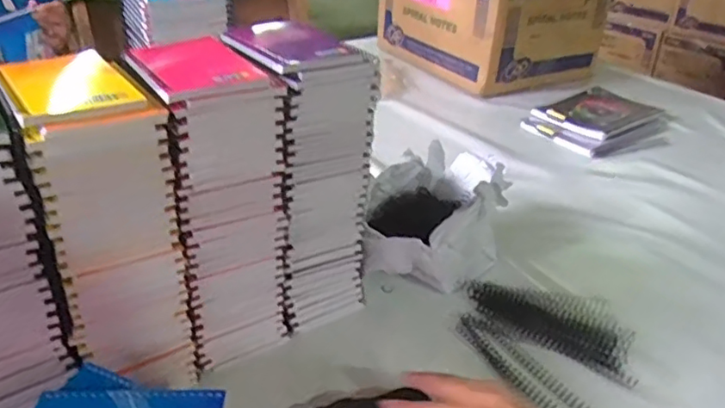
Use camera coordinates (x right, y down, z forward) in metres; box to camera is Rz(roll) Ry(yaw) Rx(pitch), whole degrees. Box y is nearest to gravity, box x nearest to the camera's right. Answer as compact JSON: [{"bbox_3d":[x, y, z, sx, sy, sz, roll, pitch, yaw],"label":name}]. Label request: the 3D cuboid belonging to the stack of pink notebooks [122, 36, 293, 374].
[{"bbox_3d":[-0.133,0.001,0.554,0.100,0.269,0.128,-15,36,-25],"label":"stack of pink notebooks"}]

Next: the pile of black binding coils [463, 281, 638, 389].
[{"bbox_3d":[0.204,0.119,0.638,0.184,0.022,0.078,24,39,30],"label":"pile of black binding coils"}]

